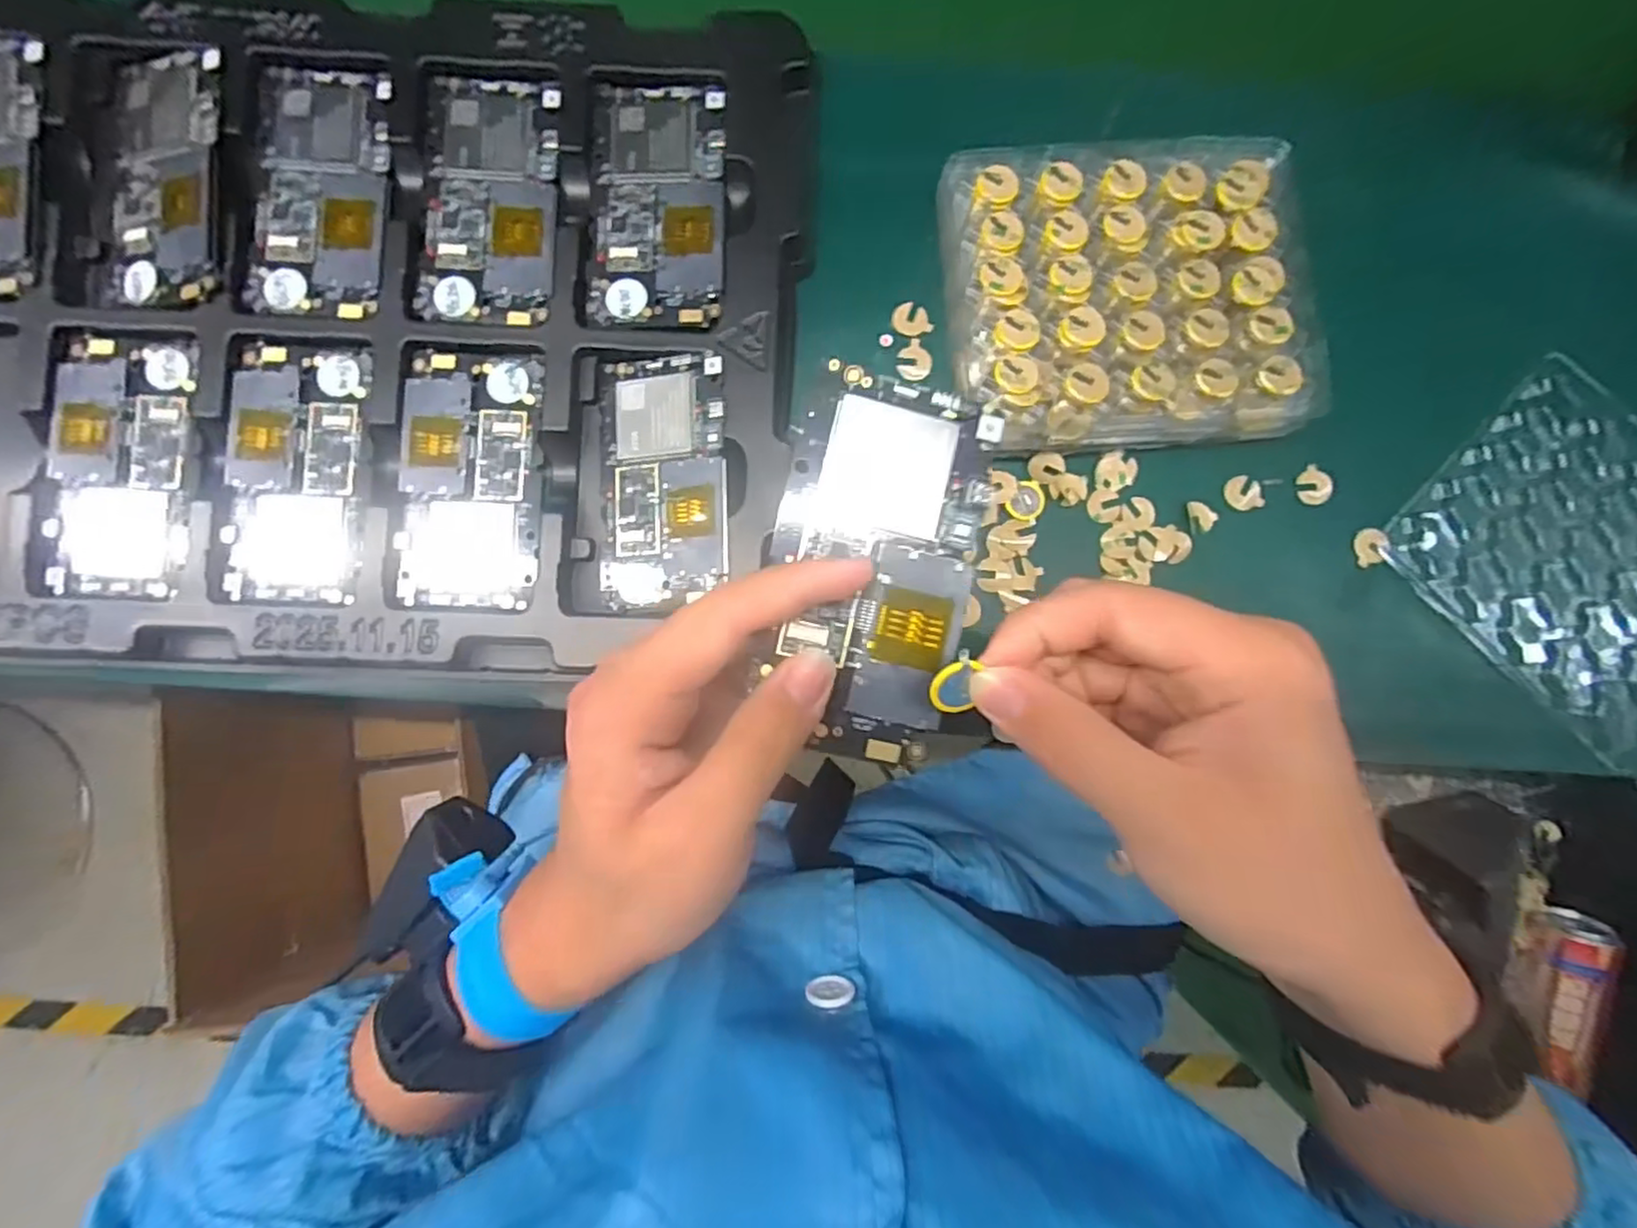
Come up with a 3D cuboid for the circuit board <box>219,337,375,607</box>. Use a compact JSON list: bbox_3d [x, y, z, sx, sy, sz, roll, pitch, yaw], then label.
[{"bbox_3d":[-0.256,-0.069,0.337,0.067,0.006,0.126,1,87,-2],"label":"circuit board"}]

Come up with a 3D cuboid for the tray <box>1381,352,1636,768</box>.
[{"bbox_3d":[0.399,-0.030,0.360,0.159,0.015,0.139,43,87,0],"label":"tray"}]

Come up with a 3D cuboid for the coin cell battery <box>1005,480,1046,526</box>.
[{"bbox_3d":[0.109,-0.058,0.357,0.017,0.004,0.020,32,87,-1],"label":"coin cell battery"}]

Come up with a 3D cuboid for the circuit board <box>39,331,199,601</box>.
[{"bbox_3d":[-0.340,-0.072,0.335,0.065,0.008,0.127,-2,88,-2],"label":"circuit board"}]

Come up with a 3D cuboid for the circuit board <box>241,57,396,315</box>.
[{"bbox_3d":[-0.249,-0.212,0.346,0.064,0.005,0.124,4,87,-2],"label":"circuit board"}]

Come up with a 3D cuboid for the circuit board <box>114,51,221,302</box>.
[{"bbox_3d":[-0.321,-0.215,0.337,0.053,0.005,0.125,-1,87,-2],"label":"circuit board"}]

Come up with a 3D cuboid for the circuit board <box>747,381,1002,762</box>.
[{"bbox_3d":[0.018,-0.015,0.230,0.067,0.008,0.122,12,87,-2],"label":"circuit board"}]

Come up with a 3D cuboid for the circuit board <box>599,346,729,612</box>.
[{"bbox_3d":[-0.076,-0.065,0.337,0.064,0.006,0.123,-2,86,14],"label":"circuit board"}]

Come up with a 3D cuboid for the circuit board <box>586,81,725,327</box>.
[{"bbox_3d":[-0.080,-0.206,0.344,0.066,0.007,0.124,1,87,-2],"label":"circuit board"}]

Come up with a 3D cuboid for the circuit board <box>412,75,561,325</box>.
[{"bbox_3d":[-0.165,-0.209,0.348,0.066,0.005,0.123,3,87,-2],"label":"circuit board"}]

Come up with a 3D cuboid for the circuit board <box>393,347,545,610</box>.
[{"bbox_3d":[-0.172,-0.067,0.338,0.065,0.004,0.127,2,87,-2],"label":"circuit board"}]

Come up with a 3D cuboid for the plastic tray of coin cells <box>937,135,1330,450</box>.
[{"bbox_3d":[0.152,-0.163,0.342,0.172,0.043,0.156,-6,88,-3],"label":"plastic tray of coin cells"}]

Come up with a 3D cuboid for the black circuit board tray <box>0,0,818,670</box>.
[{"bbox_3d":[-0.284,-0.145,0.337,0.536,0.023,0.328,3,87,-2],"label":"black circuit board tray"}]

